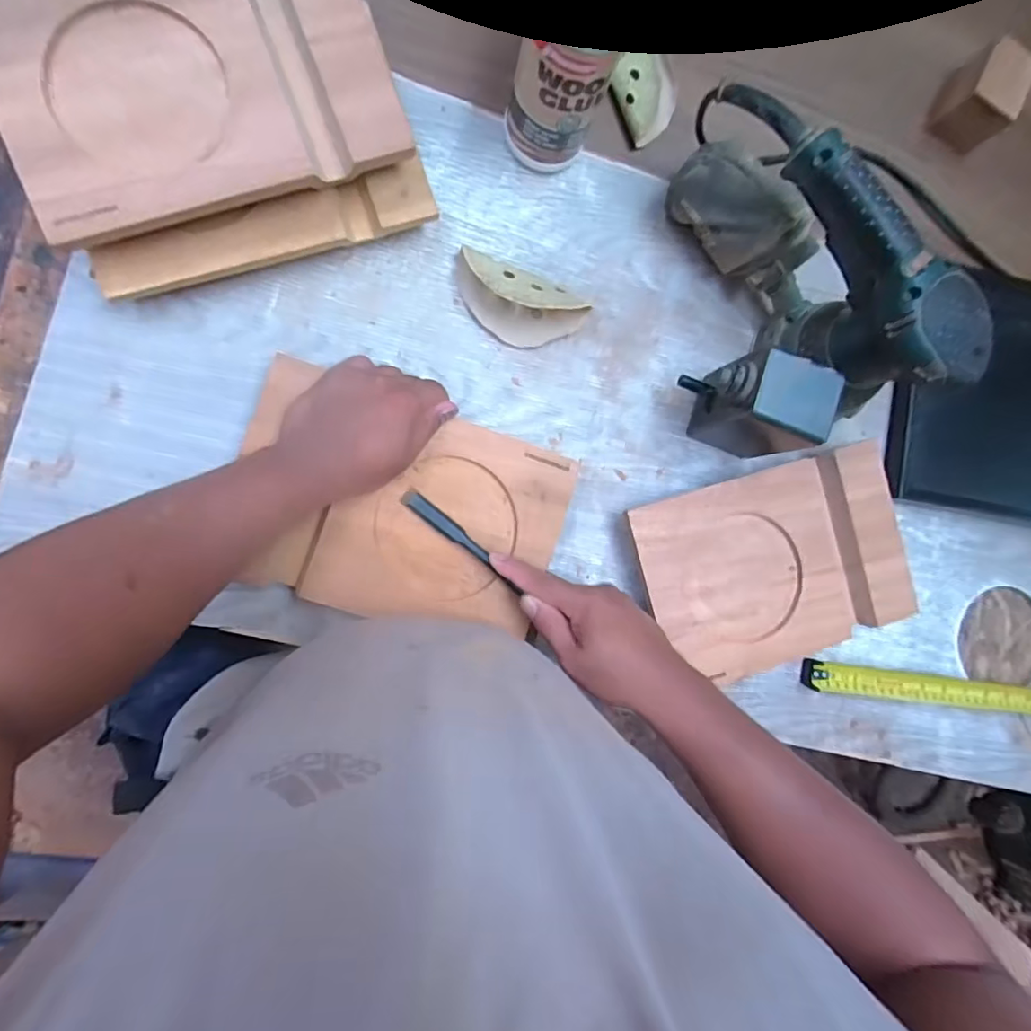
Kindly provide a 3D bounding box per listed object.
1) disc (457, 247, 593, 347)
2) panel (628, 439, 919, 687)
[{"bbox_3d":[0.003,-0.177,0.464,0.114,0.042,0.052,21,87,-9],"label":"disc"},{"bbox_3d":[0.235,0.045,0.499,0.245,0.020,0.167,-16,93,-9],"label":"panel"}]

